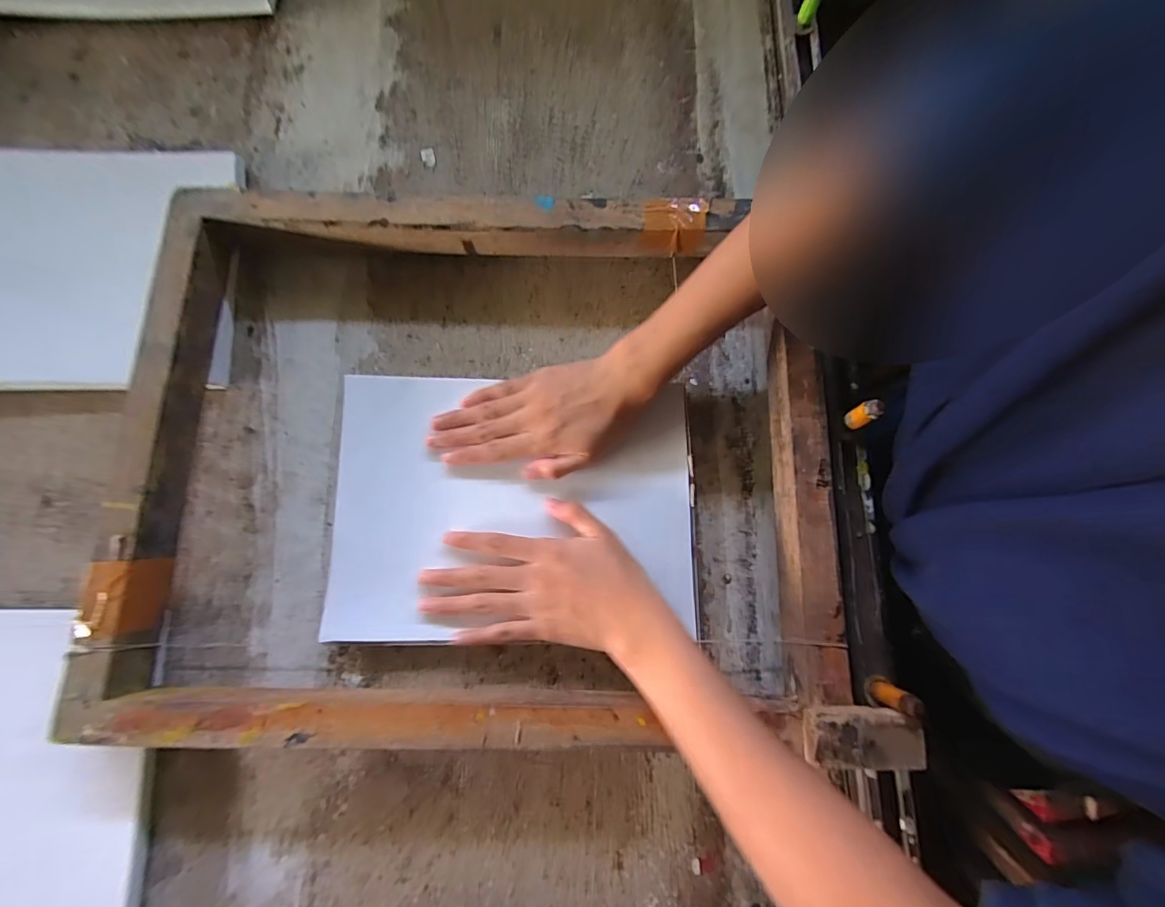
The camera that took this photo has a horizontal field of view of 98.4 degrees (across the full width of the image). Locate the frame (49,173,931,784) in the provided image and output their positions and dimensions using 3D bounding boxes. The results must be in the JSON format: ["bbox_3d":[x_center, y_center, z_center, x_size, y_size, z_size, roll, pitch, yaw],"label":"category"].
[{"bbox_3d":[-0.065,-0.005,0.374,0.522,0.064,0.395,1,78,0],"label":"frame"}]

